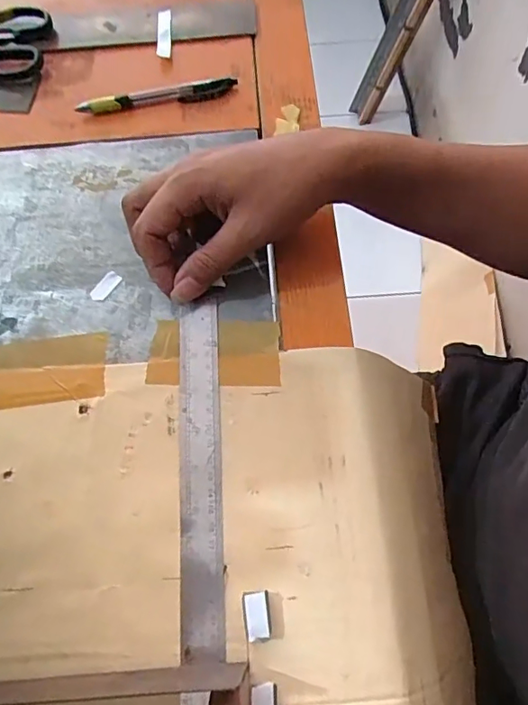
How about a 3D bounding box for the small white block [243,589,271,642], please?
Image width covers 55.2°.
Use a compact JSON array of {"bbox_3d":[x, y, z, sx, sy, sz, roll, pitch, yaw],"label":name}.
[{"bbox_3d":[-0.004,0.145,0.280,0.014,0.007,0.024,-6,69,-1],"label":"small white block"}]

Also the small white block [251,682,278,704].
[{"bbox_3d":[0.000,0.185,0.266,0.014,0.004,0.019,-1,69,1],"label":"small white block"}]

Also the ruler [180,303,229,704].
[{"bbox_3d":[-0.027,0.248,0.243,0.027,0.006,0.598,-4,68,1],"label":"ruler"}]

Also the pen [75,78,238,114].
[{"bbox_3d":[-0.088,-0.214,0.421,0.130,0.013,0.018,-9,69,-2],"label":"pen"}]

